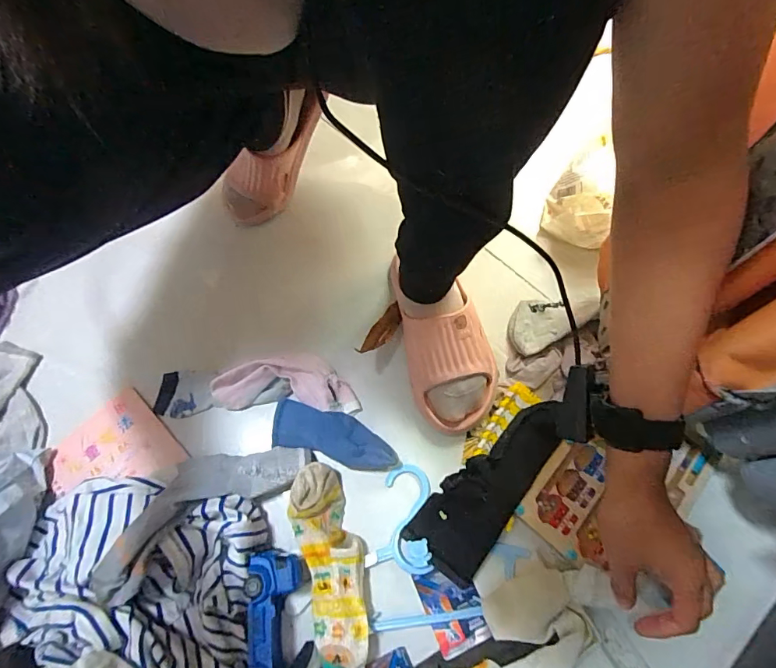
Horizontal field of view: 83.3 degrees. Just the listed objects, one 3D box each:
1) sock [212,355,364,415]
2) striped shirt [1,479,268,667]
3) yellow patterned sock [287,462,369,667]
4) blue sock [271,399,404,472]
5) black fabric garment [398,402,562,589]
[{"bbox_3d":[-0.124,0.058,0.532,0.173,0.043,0.064,3,66,3],"label":"sock"},{"bbox_3d":[-0.266,0.242,0.442,0.266,0.060,0.170,7,66,5],"label":"striped shirt"},{"bbox_3d":[-0.058,0.243,0.457,0.061,0.032,0.202,-16,66,-6],"label":"yellow patterned sock"},{"bbox_3d":[-0.062,0.123,0.515,0.151,0.021,0.054,14,67,8],"label":"blue sock"},{"bbox_3d":[0.112,0.162,0.489,0.080,0.024,0.212,35,71,16],"label":"black fabric garment"}]

